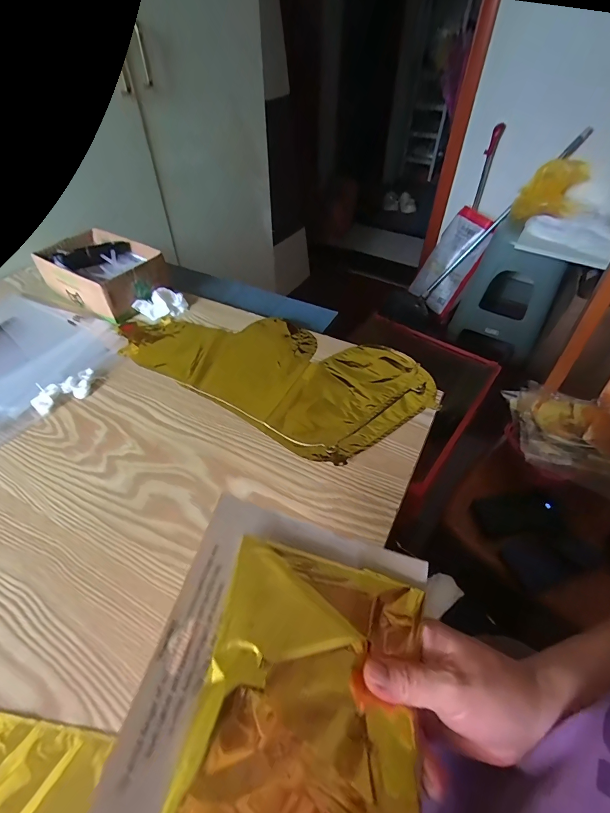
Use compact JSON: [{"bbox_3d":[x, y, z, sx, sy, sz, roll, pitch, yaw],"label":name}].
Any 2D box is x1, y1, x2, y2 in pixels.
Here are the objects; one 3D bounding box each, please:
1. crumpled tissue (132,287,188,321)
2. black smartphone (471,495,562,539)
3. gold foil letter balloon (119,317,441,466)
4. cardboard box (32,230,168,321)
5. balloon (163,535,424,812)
[{"bbox_3d":[-0.234,-0.168,0.605,0.072,0.027,0.042,-33,55,-27],"label":"crumpled tissue"},{"bbox_3d":[0.396,0.205,0.702,0.159,0.008,0.071,-4,68,-1],"label":"black smartphone"},{"bbox_3d":[-0.049,-0.068,0.524,0.423,0.014,0.209,26,52,23],"label":"gold foil letter balloon"},{"bbox_3d":[-0.331,-0.222,0.625,0.186,0.067,0.136,28,53,24],"label":"cardboard box"},{"bbox_3d":[0.008,0.163,0.215,0.132,0.017,0.143,24,49,-12],"label":"balloon"}]

